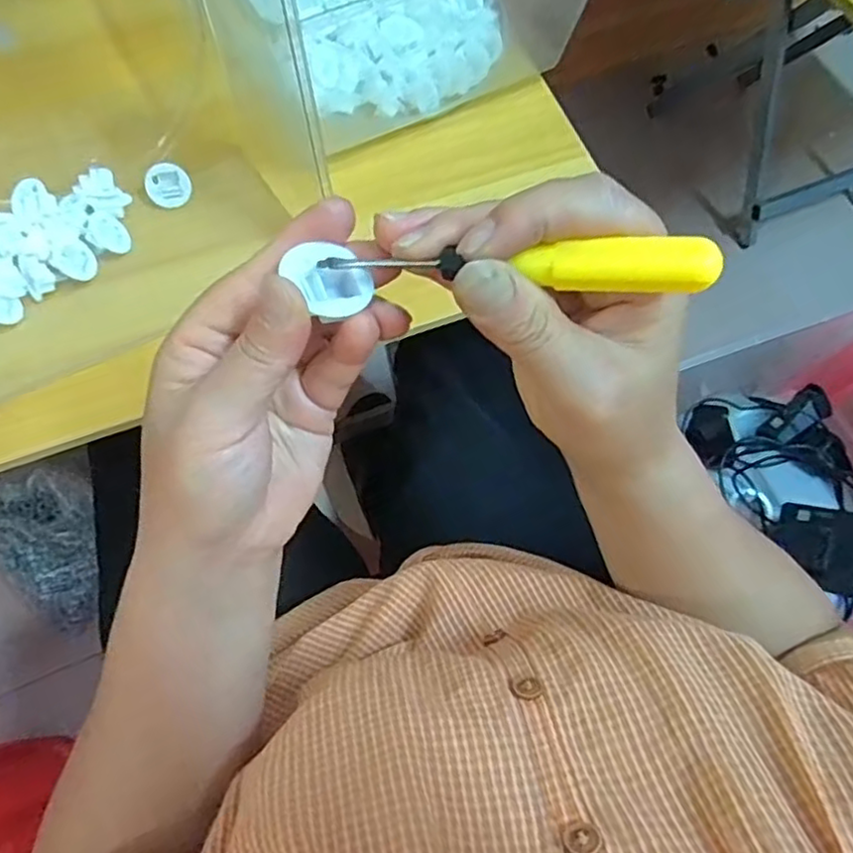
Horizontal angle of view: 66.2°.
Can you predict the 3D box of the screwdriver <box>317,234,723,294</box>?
[{"bbox_3d":[0.024,-0.052,0.211,0.128,0.013,0.011,5,67,21],"label":"screwdriver"}]

